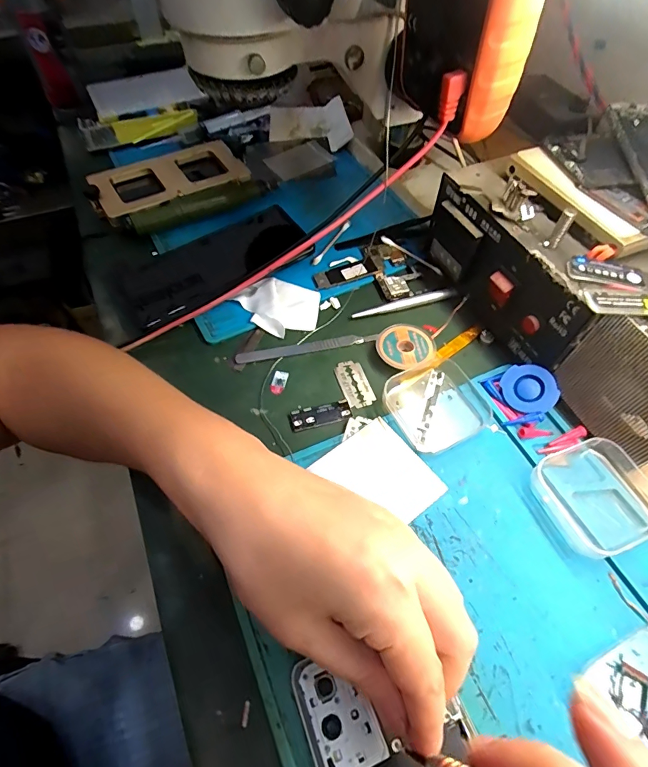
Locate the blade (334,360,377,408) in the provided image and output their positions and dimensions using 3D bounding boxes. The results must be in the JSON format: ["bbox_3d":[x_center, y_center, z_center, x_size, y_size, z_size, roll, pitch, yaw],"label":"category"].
[{"bbox_3d":[0.024,0.000,0.321,0.023,0.004,0.042,-12,59,-16],"label":"blade"}]

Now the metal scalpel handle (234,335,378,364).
[{"bbox_3d":[-0.014,-0.031,0.338,0.113,0.004,0.012,-10,57,-6],"label":"metal scalpel handle"}]

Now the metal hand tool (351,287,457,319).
[{"bbox_3d":[0.070,-0.070,0.361,0.093,0.004,0.013,-17,58,-10],"label":"metal hand tool"}]

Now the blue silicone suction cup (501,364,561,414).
[{"bbox_3d":[0.147,0.004,0.299,0.034,0.004,0.035,-6,76,25],"label":"blue silicone suction cup"}]

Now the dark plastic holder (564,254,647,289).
[{"bbox_3d":[0.175,-0.069,0.260,0.045,0.007,0.017,13,57,9],"label":"dark plastic holder"}]

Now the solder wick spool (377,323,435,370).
[{"bbox_3d":[0.065,-0.028,0.331,0.044,0.010,0.042,0,56,1],"label":"solder wick spool"}]

